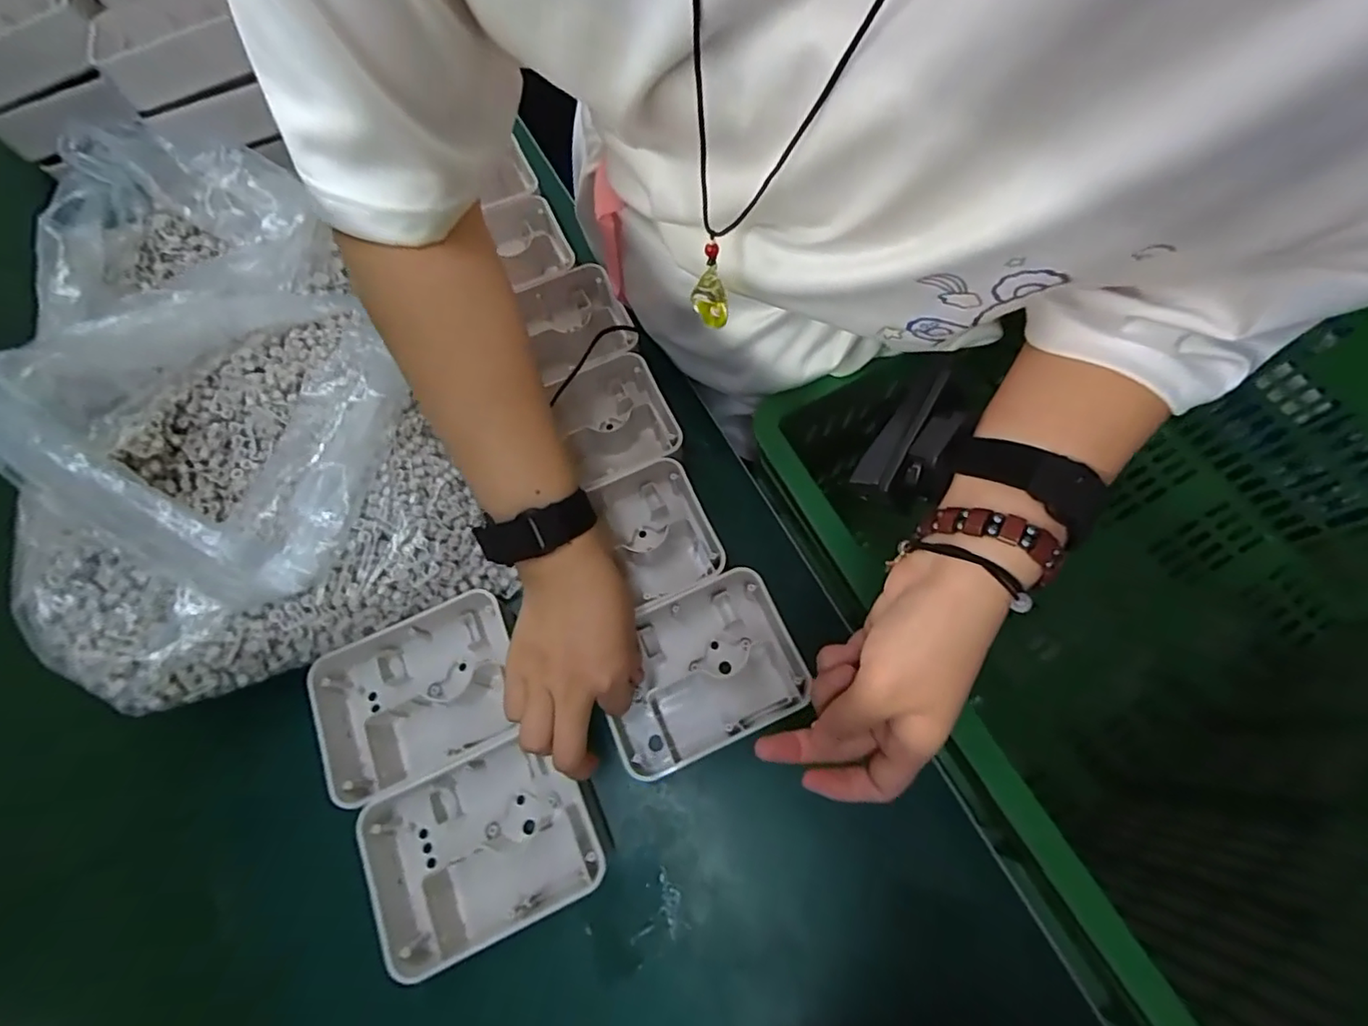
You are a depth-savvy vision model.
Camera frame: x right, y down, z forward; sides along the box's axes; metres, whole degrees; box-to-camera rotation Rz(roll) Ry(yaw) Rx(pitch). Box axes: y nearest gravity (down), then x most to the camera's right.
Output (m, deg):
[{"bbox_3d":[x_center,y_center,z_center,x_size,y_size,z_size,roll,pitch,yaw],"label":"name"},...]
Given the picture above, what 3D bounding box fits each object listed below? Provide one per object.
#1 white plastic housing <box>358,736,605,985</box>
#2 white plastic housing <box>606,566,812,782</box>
[{"bbox_3d":[-0.125,0.206,0.360,0.138,0.042,0.098,-24,70,-7],"label":"white plastic housing"},{"bbox_3d":[0.009,0.109,0.392,0.135,0.042,0.097,-24,70,-7],"label":"white plastic housing"}]

